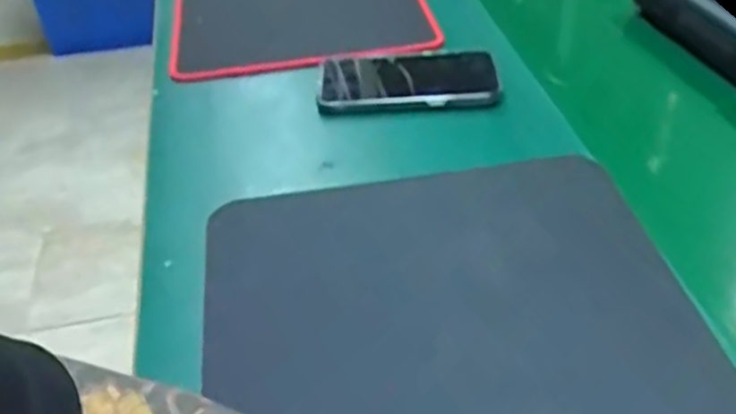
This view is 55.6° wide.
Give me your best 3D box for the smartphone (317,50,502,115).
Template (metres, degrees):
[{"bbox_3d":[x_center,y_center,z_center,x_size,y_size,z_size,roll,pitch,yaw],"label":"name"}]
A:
[{"bbox_3d":[0.037,-0.122,0.655,0.167,0.014,0.090,-2,42,2],"label":"smartphone"}]

